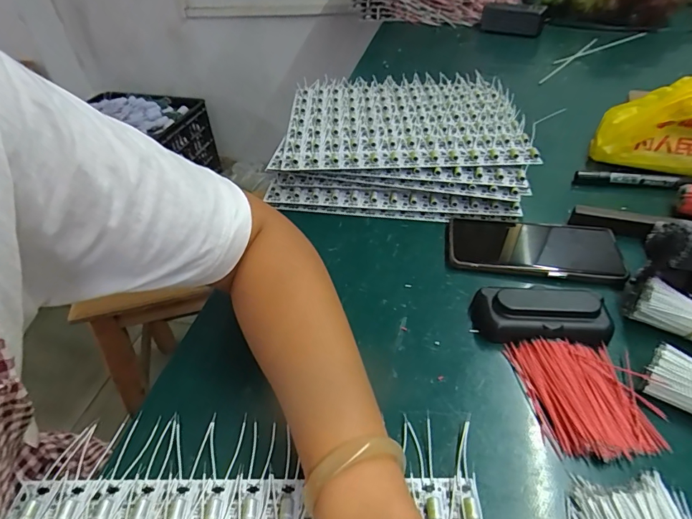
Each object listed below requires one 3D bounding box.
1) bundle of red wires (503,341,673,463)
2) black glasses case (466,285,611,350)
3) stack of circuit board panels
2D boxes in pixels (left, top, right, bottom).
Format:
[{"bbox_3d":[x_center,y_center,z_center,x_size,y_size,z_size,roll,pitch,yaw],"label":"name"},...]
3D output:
[{"bbox_3d":[0.178,0.097,0.313,0.083,0.015,0.093,-5,43,-3],"label":"bundle of red wires"},{"bbox_3d":[0.162,0.046,0.354,0.105,0.031,0.041,4,43,7],"label":"black glasses case"},{"bbox_3d":[0.072,-0.165,0.579,0.307,0.060,0.292,3,43,6],"label":"stack of circuit board panels"}]

